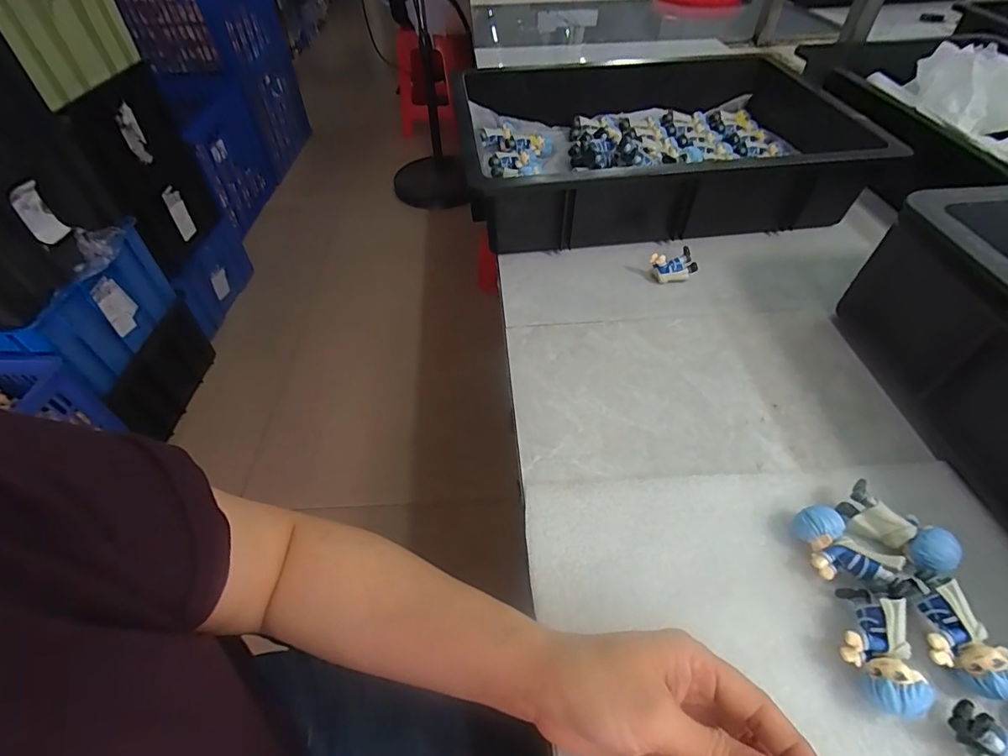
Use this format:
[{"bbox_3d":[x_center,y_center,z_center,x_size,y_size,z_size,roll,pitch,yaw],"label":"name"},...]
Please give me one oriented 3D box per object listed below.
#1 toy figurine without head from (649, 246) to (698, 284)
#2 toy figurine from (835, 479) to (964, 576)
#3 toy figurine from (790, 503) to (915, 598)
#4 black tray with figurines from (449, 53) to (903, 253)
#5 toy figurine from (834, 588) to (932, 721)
[{"bbox_3d":[0.172,-0.112,0.481,0.045,0.026,0.023,-16,51,-12],"label":"toy figurine without head"},{"bbox_3d":[0.250,0.097,0.302,0.061,0.027,0.033,36,59,28],"label":"toy figurine"},{"bbox_3d":[0.212,0.111,0.291,0.033,0.028,0.068,-35,57,-25],"label":"toy figurine"},{"bbox_3d":[0.188,-0.301,0.599,0.454,0.091,0.351,-7,49,-4],"label":"black tray with figurines"},{"bbox_3d":[0.201,0.147,0.260,0.030,0.029,0.063,6,50,7],"label":"toy figurine"}]

